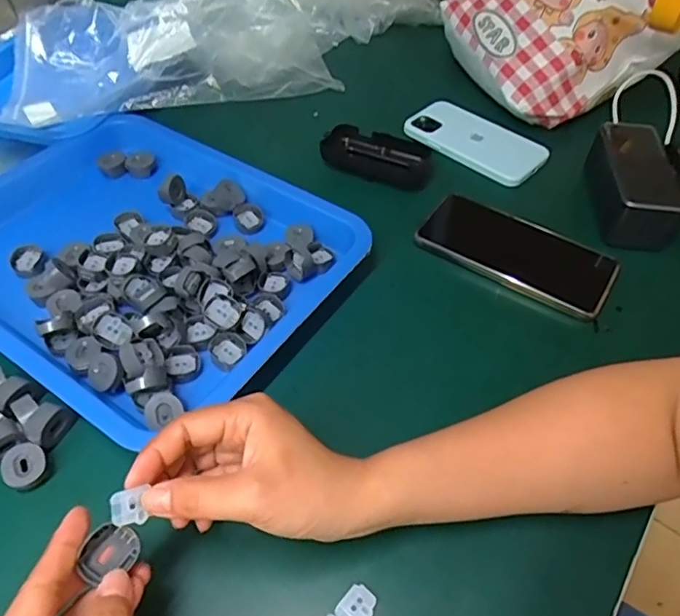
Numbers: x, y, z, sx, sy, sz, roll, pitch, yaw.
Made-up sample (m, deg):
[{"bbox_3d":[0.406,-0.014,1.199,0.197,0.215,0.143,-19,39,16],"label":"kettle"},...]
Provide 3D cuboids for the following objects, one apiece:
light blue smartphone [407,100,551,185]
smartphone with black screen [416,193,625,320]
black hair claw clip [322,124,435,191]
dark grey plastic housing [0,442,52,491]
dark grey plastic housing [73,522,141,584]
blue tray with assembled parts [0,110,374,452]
[{"bbox_3d":[0.146,-0.182,0.591,0.145,0.012,0.074,33,56,23],"label":"light blue smartphone"},{"bbox_3d":[0.158,-0.052,0.486,0.165,0.011,0.080,29,55,20],"label":"smartphone with black screen"},{"bbox_3d":[0.039,-0.155,0.566,0.110,0.027,0.050,21,52,15],"label":"black hair claw clip"},{"bbox_3d":[-0.202,0.103,0.354,0.028,0.012,0.028,6,69,-14],"label":"dark grey plastic housing"},{"bbox_3d":[-0.113,0.120,0.269,0.022,0.009,0.027,30,56,18],"label":"dark grey plastic housing"},{"bbox_3d":[-0.180,-0.054,0.468,0.342,0.040,0.259,29,55,20],"label":"blue tray with assembled parts"}]

